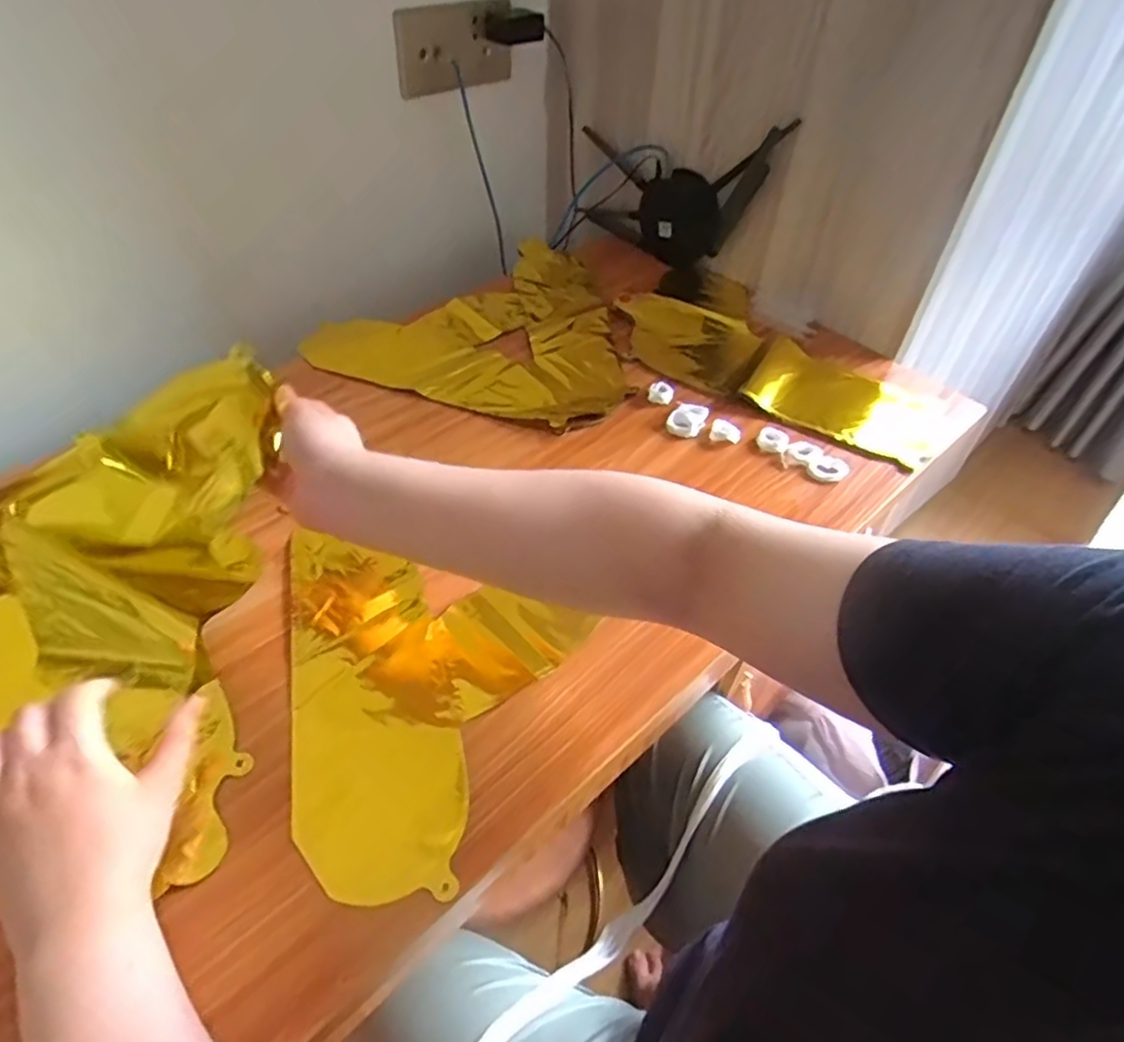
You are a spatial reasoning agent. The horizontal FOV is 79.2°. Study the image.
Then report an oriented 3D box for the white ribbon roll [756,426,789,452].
[{"bbox_3d":[0.213,-0.082,0.687,0.029,0.009,0.029,2,48,-2],"label":"white ribbon roll"}]

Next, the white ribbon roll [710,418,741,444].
[{"bbox_3d":[0.166,-0.091,0.691,0.031,0.016,0.018,21,50,15],"label":"white ribbon roll"}]

